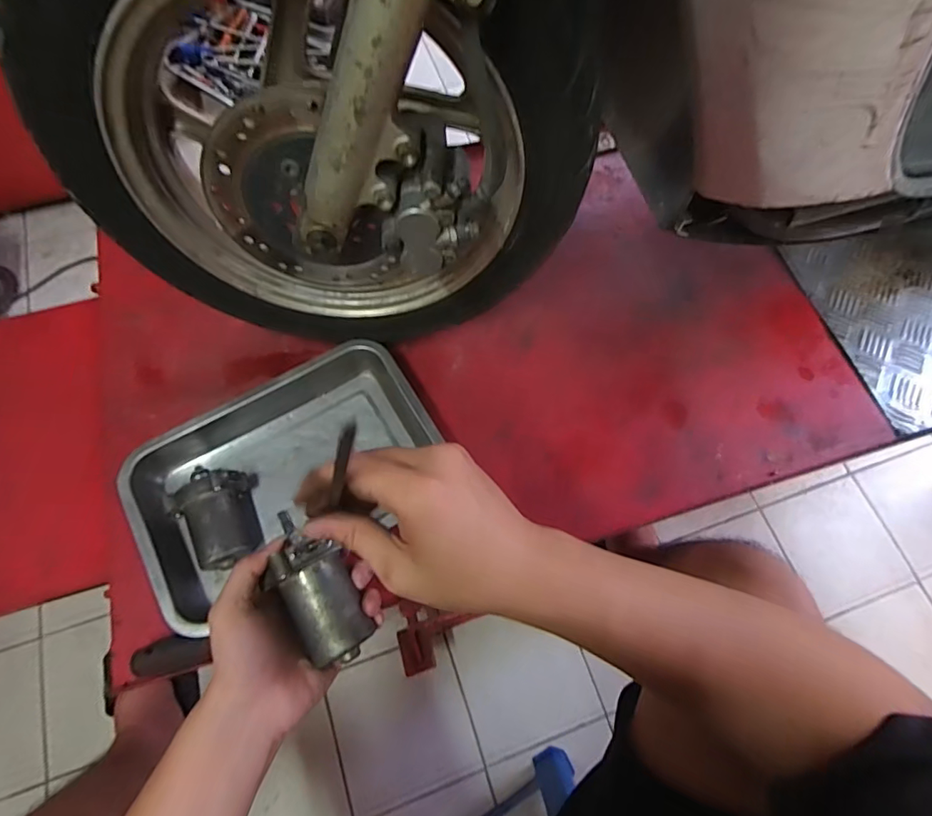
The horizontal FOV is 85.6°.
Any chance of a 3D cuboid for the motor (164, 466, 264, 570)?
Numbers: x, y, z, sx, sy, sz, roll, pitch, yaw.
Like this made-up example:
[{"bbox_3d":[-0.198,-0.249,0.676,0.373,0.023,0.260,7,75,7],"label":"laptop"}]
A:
[{"bbox_3d":[-0.263,0.113,0.521,0.080,0.057,0.109,-12,69,-7],"label":"motor"}]

